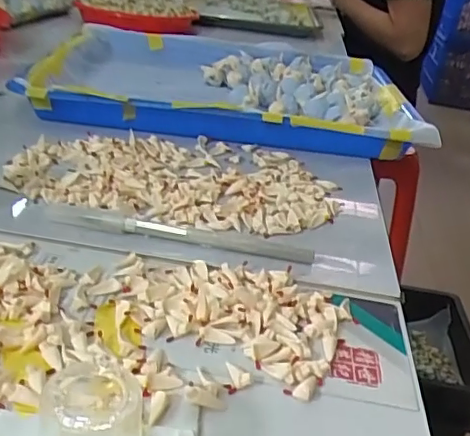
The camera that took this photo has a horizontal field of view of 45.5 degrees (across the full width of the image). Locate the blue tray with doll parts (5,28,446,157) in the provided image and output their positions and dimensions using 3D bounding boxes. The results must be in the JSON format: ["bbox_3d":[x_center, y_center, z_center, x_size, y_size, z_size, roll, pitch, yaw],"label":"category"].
[{"bbox_3d":[-0.008,-0.124,0.521,0.316,0.031,0.244,6,28,-2],"label":"blue tray with doll parts"}]

